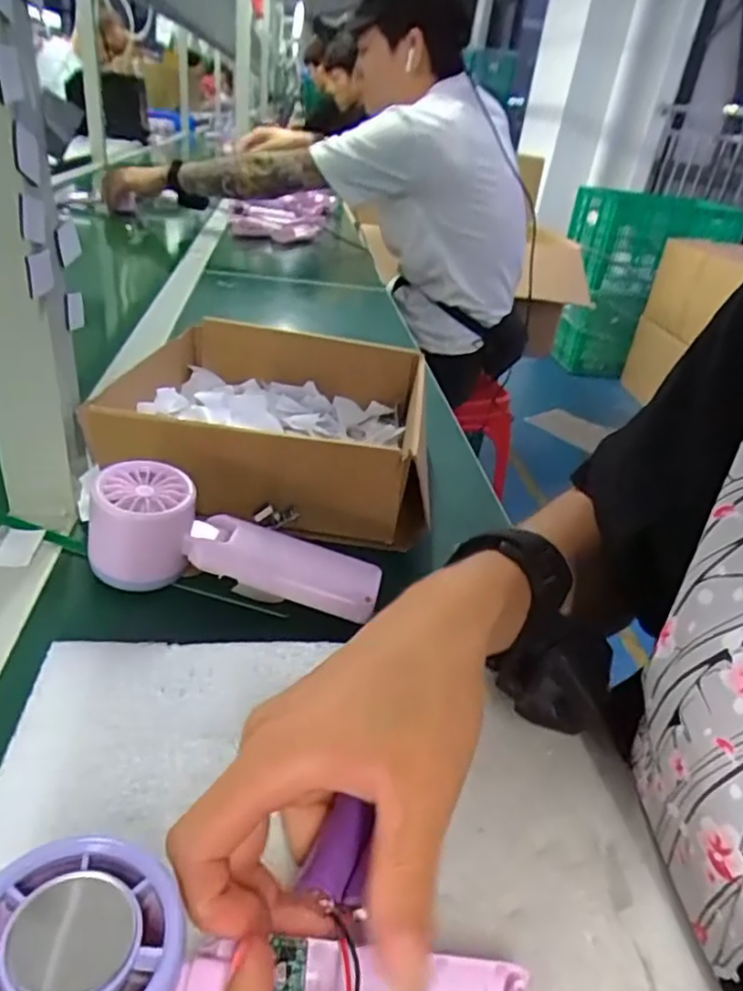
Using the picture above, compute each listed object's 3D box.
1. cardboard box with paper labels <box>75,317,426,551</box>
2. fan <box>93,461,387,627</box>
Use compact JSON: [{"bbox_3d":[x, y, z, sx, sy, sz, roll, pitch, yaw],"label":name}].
[{"bbox_3d":[-0.070,-0.058,0.483,0.210,0.064,0.245,8,30,1],"label":"cardboard box with paper labels"},{"bbox_3d":[-0.077,0.034,0.365,0.158,0.053,0.049,17,29,-7],"label":"fan"}]

